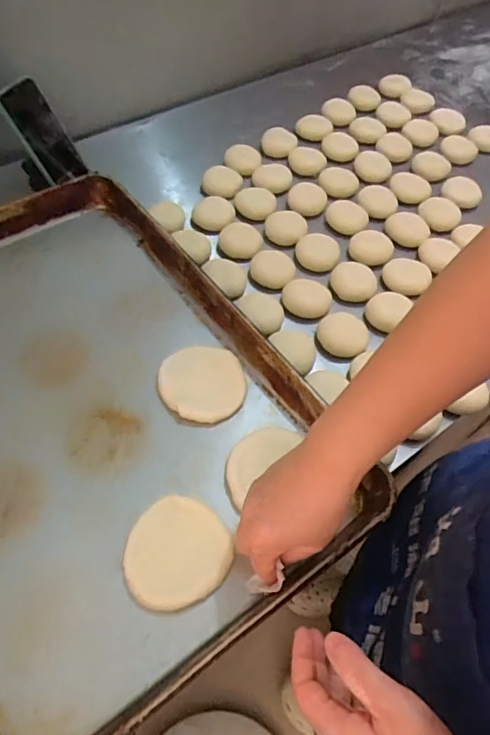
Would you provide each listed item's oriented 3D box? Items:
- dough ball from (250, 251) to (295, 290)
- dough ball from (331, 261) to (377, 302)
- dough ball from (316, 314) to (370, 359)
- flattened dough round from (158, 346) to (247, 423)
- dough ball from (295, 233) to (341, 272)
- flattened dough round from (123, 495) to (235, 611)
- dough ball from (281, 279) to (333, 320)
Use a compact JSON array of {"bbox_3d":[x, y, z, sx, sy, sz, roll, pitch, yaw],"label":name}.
[{"bbox_3d":[0.040,-0.146,0.703,0.063,0.028,0.055,6,56,1],"label":"dough ball"},{"bbox_3d":[0.155,-0.123,0.692,0.063,0.022,0.053,12,56,5],"label":"dough ball"},{"bbox_3d":[0.127,-0.043,0.633,0.066,0.024,0.052,22,58,11],"label":"dough ball"},{"bbox_3d":[-0.047,0.019,0.552,0.092,0.024,0.089,1,56,-2],"label":"flattened dough round"},{"bbox_3d":[0.111,-0.177,0.739,0.065,0.017,0.064,1,56,-2],"label":"dough ball"},{"bbox_3d":[-0.062,0.174,0.454,0.092,0.014,0.098,1,56,-2],"label":"flattened dough round"},{"bbox_3d":[0.086,-0.097,0.674,0.064,0.016,0.060,1,56,-2],"label":"dough ball"}]

